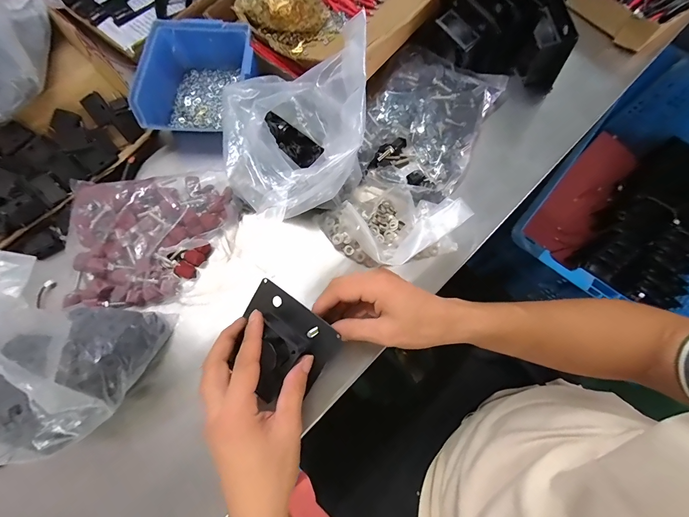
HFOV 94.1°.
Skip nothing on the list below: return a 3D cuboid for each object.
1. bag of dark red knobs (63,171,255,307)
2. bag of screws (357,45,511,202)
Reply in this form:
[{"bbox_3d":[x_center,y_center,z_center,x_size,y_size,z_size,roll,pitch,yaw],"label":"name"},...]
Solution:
[{"bbox_3d":[-0.205,-0.028,0.356,0.185,0.039,0.140,-8,74,-2],"label":"bag of dark red knobs"},{"bbox_3d":[0.096,-0.170,0.397,0.142,0.029,0.193,25,75,7],"label":"bag of screws"}]

